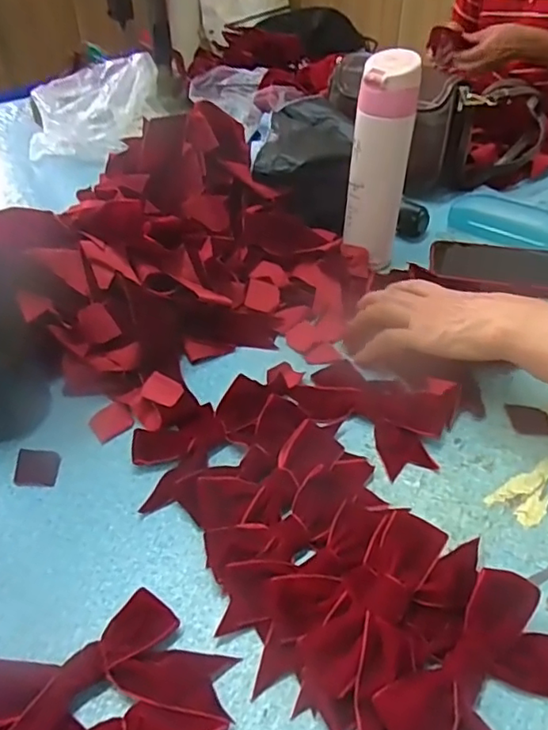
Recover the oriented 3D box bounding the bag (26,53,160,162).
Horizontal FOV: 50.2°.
[{"bbox_3d":[-0.271,-0.394,0.887,0.174,0.106,0.150,3,43,4],"label":"bag"}]

